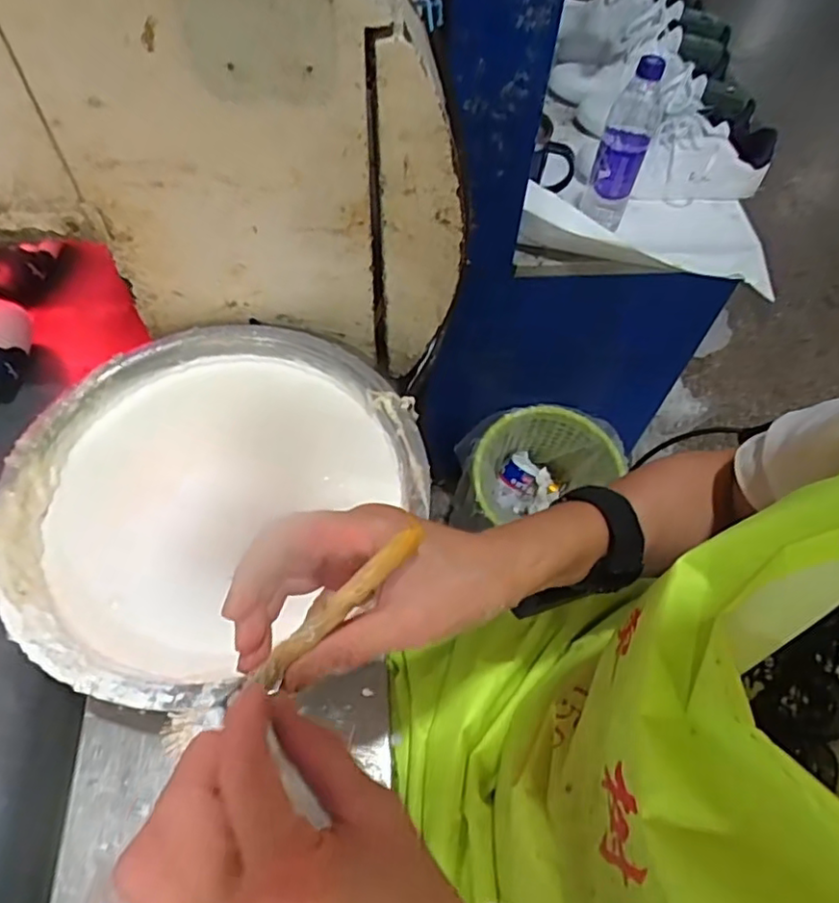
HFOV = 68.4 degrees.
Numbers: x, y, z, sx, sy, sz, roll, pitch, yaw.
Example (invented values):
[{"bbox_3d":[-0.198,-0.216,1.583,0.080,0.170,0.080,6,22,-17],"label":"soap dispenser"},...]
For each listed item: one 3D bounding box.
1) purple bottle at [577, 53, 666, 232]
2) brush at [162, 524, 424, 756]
[{"bbox_3d":[0.268,-0.396,0.820,0.066,0.226,0.082,17,59,7],"label":"purple bottle"},{"bbox_3d":[-0.055,0.082,0.265,0.134,0.013,0.016,-39,64,3],"label":"brush"}]

